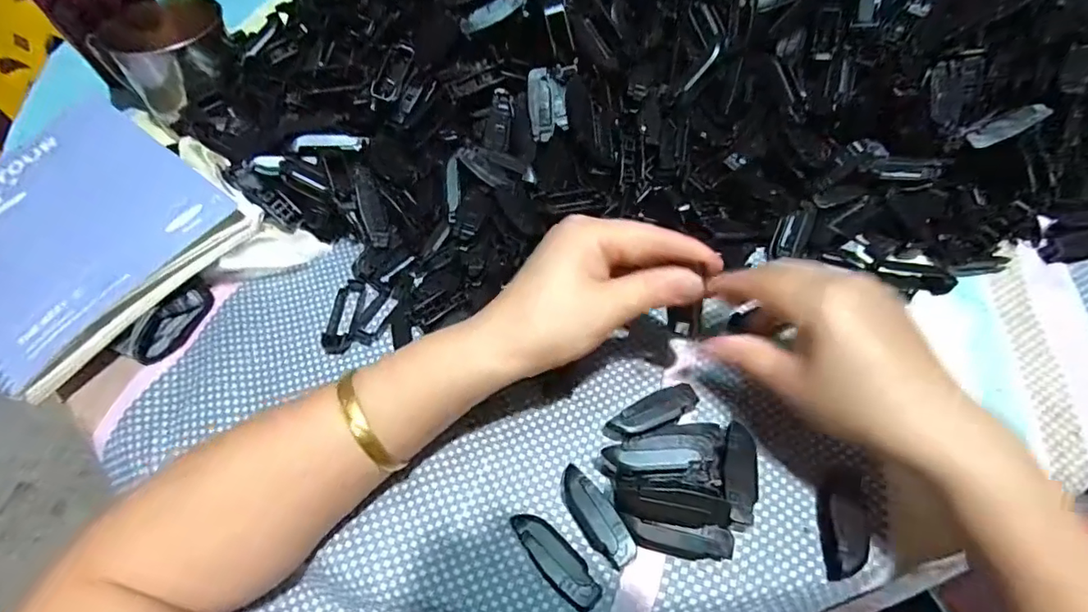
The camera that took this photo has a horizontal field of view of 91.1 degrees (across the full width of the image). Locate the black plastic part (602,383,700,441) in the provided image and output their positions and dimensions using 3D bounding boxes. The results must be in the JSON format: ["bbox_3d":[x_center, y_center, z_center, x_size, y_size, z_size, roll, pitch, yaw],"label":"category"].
[{"bbox_3d":[0.061,0.060,0.303,0.056,0.004,0.019,-22,68,-8],"label":"black plastic part"}]

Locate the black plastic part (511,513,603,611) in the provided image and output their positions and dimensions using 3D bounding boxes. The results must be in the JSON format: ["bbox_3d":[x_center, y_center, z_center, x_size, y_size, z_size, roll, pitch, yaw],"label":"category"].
[{"bbox_3d":[0.005,0.127,0.267,0.054,0.016,0.019,38,65,25],"label":"black plastic part"}]

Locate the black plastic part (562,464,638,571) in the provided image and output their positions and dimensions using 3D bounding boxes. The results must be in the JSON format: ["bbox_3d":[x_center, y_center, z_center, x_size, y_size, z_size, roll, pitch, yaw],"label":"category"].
[{"bbox_3d":[0.027,0.110,0.277,0.018,0.017,0.053,-30,58,-17],"label":"black plastic part"}]

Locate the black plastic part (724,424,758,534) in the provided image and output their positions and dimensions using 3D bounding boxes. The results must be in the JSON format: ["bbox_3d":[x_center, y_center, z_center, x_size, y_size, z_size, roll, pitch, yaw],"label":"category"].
[{"bbox_3d":[0.104,0.092,0.286,0.017,0.017,0.055,10,56,10],"label":"black plastic part"}]

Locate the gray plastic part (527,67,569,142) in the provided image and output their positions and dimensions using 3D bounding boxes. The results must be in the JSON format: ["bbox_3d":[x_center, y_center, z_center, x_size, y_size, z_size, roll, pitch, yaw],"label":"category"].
[{"bbox_3d":[0.003,-0.141,0.374,0.028,0.006,0.049,-8,94,-24],"label":"gray plastic part"}]

